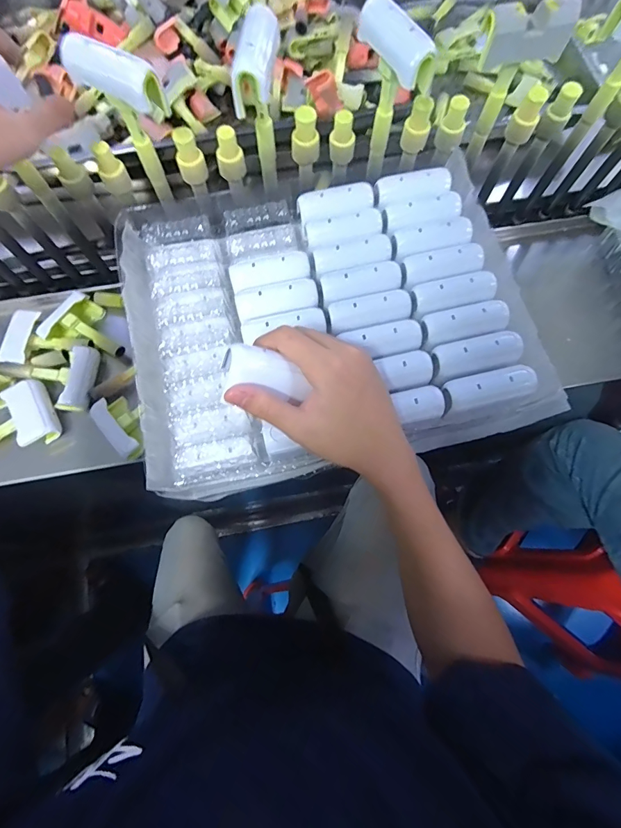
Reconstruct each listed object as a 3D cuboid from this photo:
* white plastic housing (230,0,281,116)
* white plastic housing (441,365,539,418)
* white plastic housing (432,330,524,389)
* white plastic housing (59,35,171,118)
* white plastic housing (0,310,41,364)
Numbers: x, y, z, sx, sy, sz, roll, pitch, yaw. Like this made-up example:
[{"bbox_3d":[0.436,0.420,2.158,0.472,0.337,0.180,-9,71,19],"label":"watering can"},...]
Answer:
[{"bbox_3d":[-0.041,-0.280,0.313,0.029,0.035,0.076,9,72,3],"label":"white plastic housing"},{"bbox_3d":[0.157,-0.020,0.345,0.078,0.028,0.031,-13,72,-4],"label":"white plastic housing"},{"bbox_3d":[0.147,-0.052,0.347,0.081,0.016,0.031,-18,73,-6],"label":"white plastic housing"},{"bbox_3d":[-0.150,-0.259,0.298,0.079,0.029,0.020,21,73,-6],"label":"white plastic housing"},{"bbox_3d":[-0.353,-0.094,0.474,0.032,0.011,0.069,4,72,2],"label":"white plastic housing"}]

